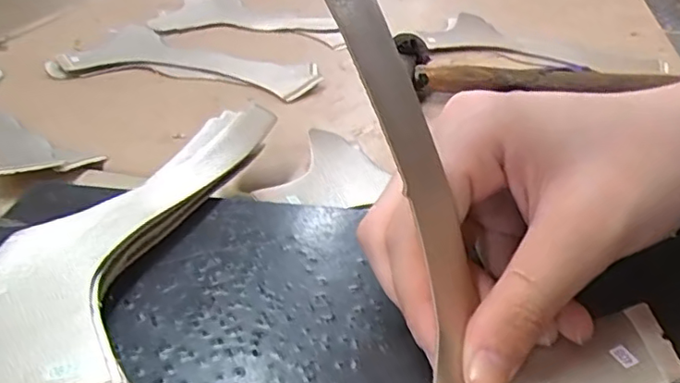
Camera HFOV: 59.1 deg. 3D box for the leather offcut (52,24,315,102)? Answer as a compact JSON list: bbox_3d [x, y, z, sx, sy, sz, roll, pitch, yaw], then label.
[{"bbox_3d":[-0.119,-0.092,0.445,0.208,0.009,0.100,18,40,23],"label":"leather offcut"}]

